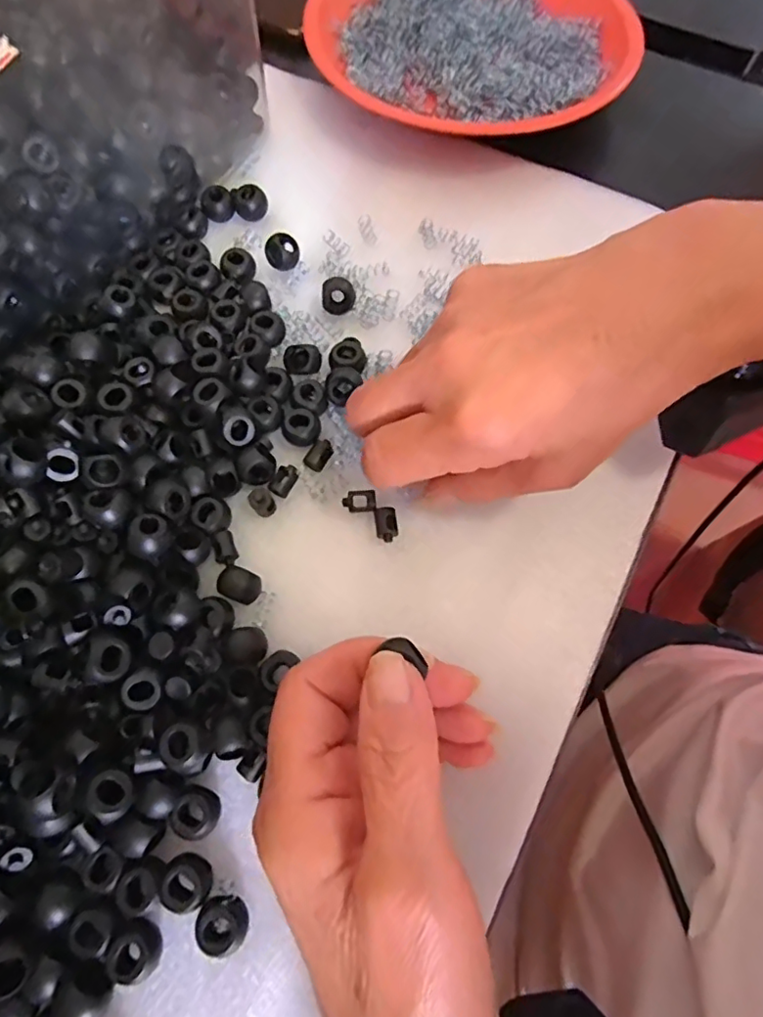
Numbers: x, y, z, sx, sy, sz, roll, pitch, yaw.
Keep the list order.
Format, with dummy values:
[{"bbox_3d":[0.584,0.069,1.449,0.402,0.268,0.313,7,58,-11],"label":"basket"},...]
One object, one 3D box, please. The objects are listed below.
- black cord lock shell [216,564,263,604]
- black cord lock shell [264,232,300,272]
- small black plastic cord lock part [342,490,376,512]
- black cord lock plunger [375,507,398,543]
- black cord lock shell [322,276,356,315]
[{"bbox_3d":[-0.059,0.032,0.233,0.017,0.011,0.014,22,72,7],"label":"black cord lock shell"},{"bbox_3d":[-0.051,-0.132,0.288,0.017,0.012,0.014,-16,71,-6],"label":"black cord lock shell"},{"bbox_3d":[-0.010,-0.003,0.248,0.015,0.004,0.009,-1,71,-1],"label":"small black plastic cord lock part"},{"bbox_3d":[0.002,0.007,0.244,0.009,0.005,0.015,-6,71,-2],"label":"black cord lock plunger"},{"bbox_3d":[-0.021,-0.106,0.278,0.016,0.013,0.012,-5,71,-2],"label":"black cord lock shell"}]

